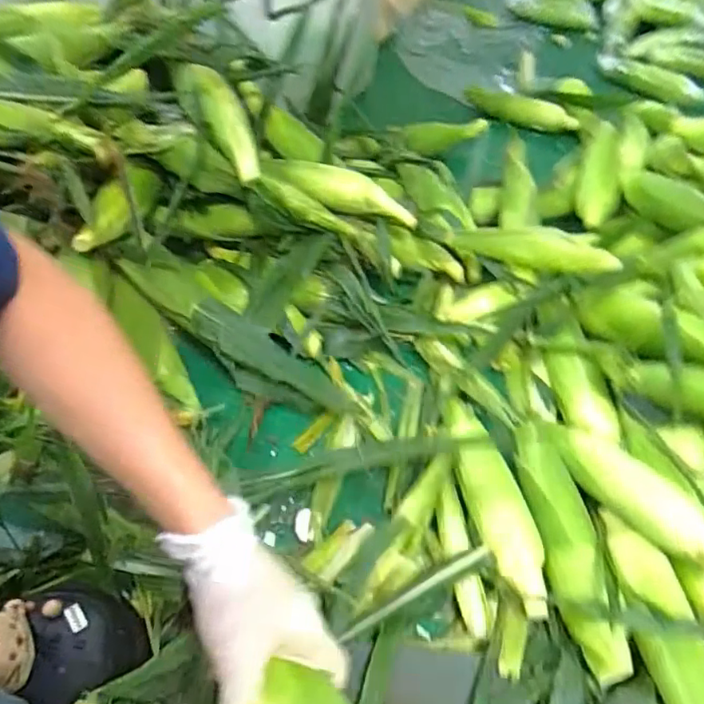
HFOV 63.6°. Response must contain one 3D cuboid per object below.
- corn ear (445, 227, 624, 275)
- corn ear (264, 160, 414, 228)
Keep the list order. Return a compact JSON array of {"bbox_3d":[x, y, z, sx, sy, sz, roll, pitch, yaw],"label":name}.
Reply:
[{"bbox_3d":[0.227,-0.127,0.720,0.201,0.053,0.040,18,51,11],"label":"corn ear"},{"bbox_3d":[-0.013,-0.209,0.734,0.207,0.044,0.055,18,53,-5],"label":"corn ear"}]

